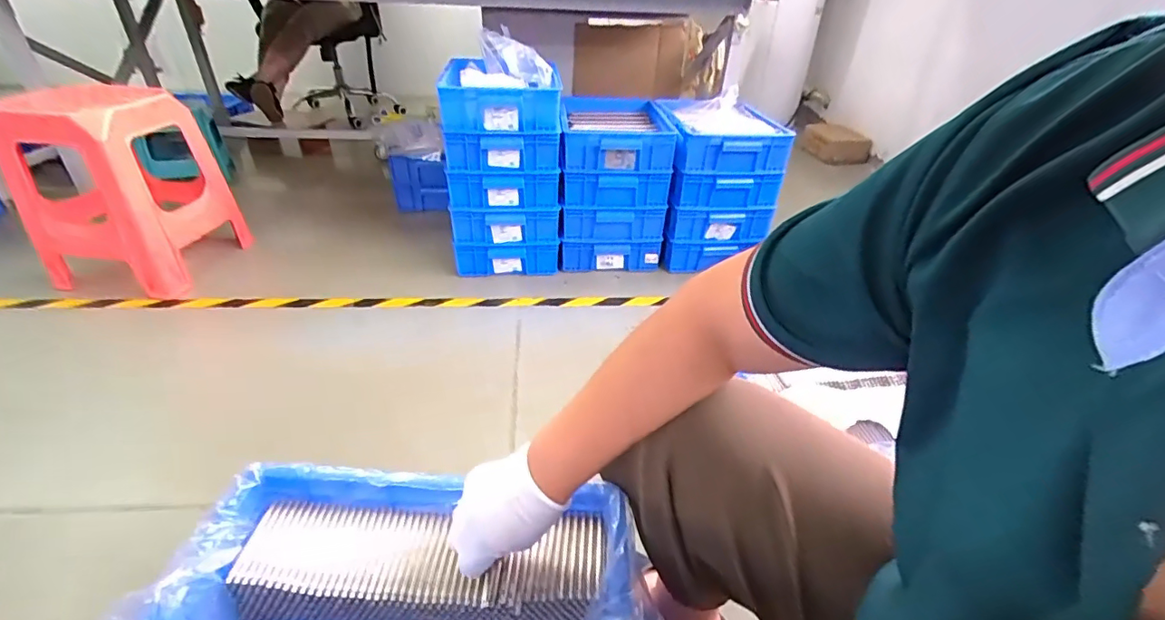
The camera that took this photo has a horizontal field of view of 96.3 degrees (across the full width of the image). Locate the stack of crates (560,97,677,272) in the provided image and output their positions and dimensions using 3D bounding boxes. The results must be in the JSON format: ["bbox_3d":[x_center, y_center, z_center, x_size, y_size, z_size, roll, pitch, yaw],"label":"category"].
[{"bbox_3d":[0.081,-0.378,1.604,0.300,0.419,0.384,1,33,-4],"label":"stack of crates"}]

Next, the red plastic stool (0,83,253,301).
[{"bbox_3d":[-1.113,-0.303,1.279,0.339,0.452,0.298,6,33,4],"label":"red plastic stool"}]

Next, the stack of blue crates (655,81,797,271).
[{"bbox_3d":[0.398,-0.405,1.627,0.327,0.397,0.398,1,33,-4],"label":"stack of blue crates"}]

